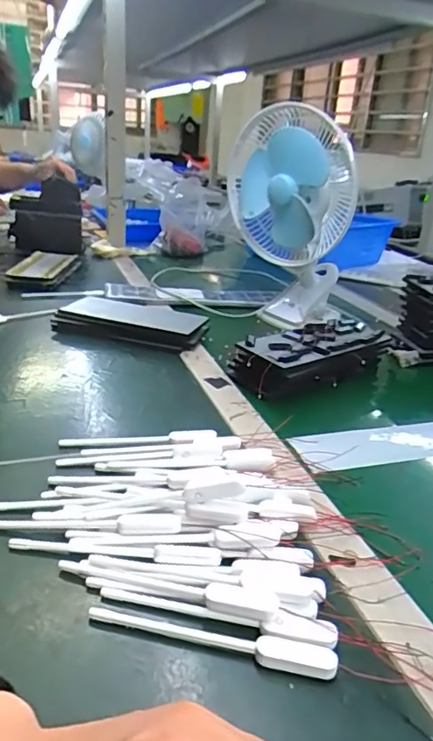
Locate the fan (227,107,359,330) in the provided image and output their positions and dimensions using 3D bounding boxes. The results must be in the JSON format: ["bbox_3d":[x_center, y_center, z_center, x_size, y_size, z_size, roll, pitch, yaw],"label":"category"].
[{"bbox_3d":[0.119,-0.244,0.832,0.195,0.311,0.125,29,41,33],"label":"fan"}]

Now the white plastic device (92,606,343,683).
[{"bbox_3d":[-0.005,0.155,0.306,0.144,0.005,0.015,8,25,9],"label":"white plastic device"}]

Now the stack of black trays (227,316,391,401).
[{"bbox_3d":[0.117,-0.020,0.661,0.211,0.053,0.099,-12,29,-32],"label":"stack of black trays"}]

